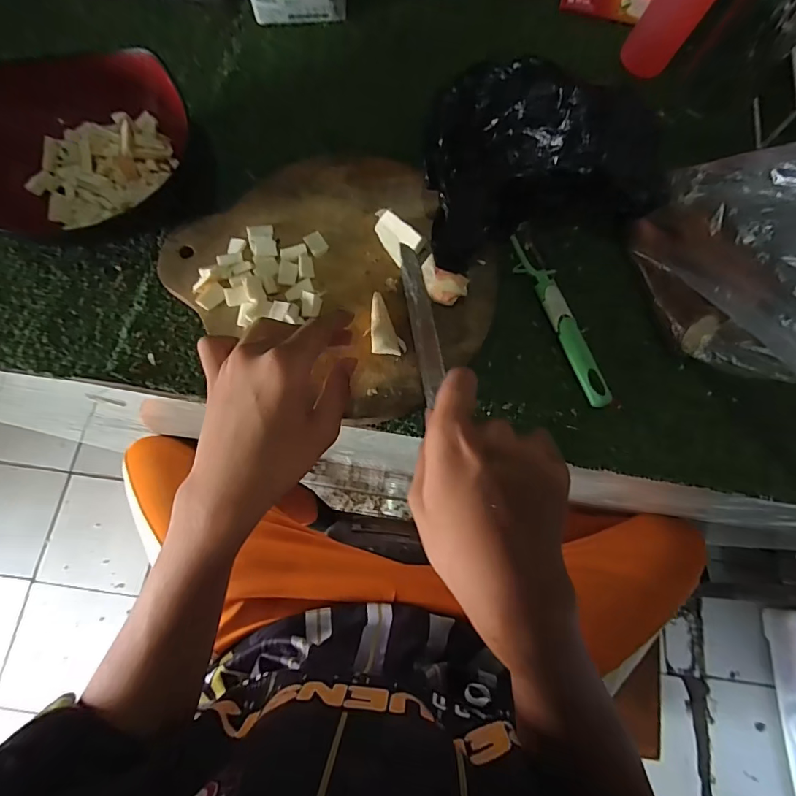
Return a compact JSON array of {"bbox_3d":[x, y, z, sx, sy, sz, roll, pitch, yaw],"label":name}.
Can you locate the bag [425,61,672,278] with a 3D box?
[{"bbox_3d":[0.103,-0.183,0.358,0.164,0.105,0.132,-10,73,-5],"label":"bag"}]

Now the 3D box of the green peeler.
[{"bbox_3d":[0.133,-0.066,0.373,0.027,0.013,0.158,-17,74,-7],"label":"green peeler"}]

